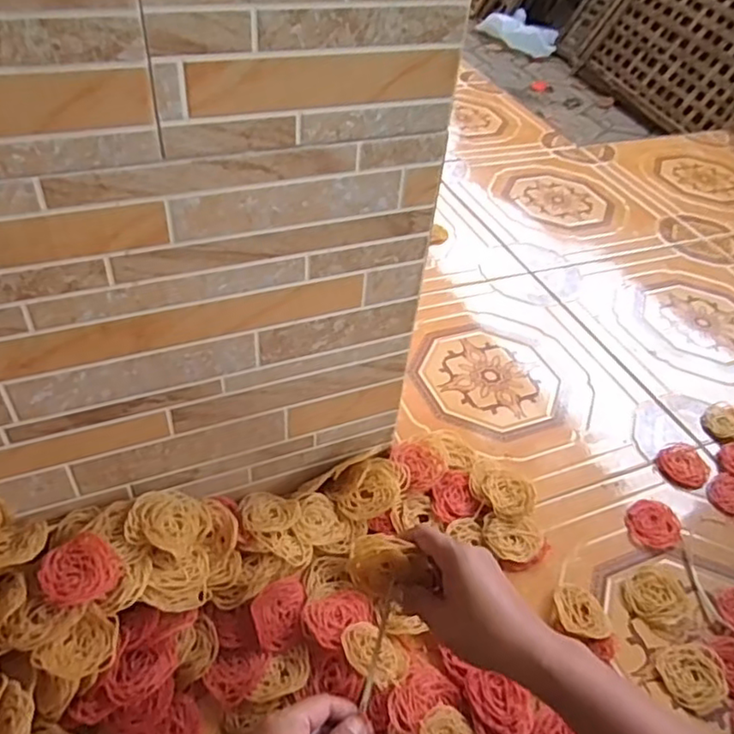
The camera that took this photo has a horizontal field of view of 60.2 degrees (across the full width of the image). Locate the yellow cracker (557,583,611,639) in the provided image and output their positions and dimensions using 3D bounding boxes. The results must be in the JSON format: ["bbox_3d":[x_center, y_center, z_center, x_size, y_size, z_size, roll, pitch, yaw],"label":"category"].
[{"bbox_3d":[0.215,0.242,0.630,0.049,0.011,0.059,3,43,-3],"label":"yellow cracker"}]

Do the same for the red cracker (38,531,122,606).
[{"bbox_3d":[-0.237,0.167,0.525,0.057,0.013,0.058,4,44,-4],"label":"red cracker"}]

